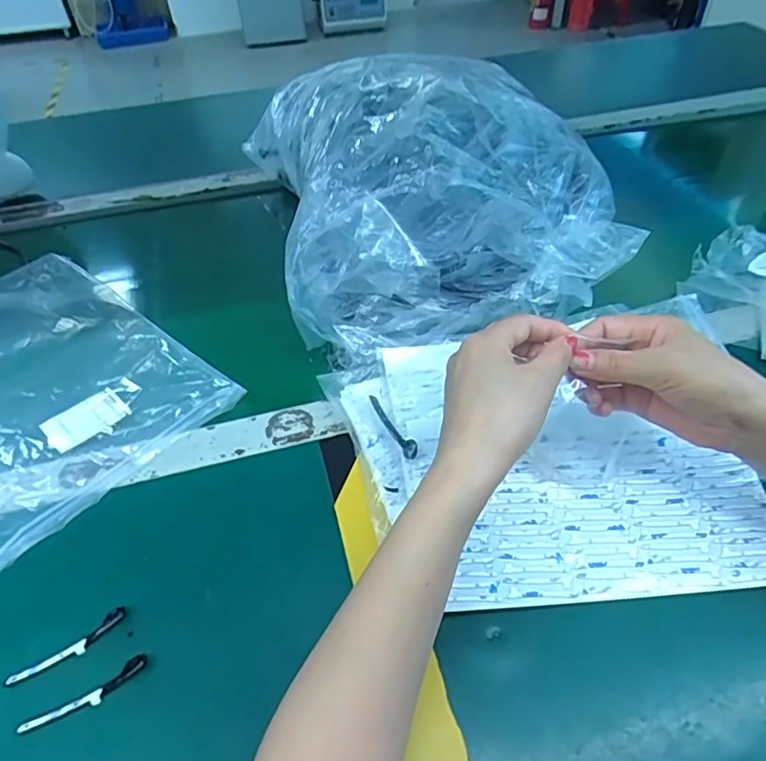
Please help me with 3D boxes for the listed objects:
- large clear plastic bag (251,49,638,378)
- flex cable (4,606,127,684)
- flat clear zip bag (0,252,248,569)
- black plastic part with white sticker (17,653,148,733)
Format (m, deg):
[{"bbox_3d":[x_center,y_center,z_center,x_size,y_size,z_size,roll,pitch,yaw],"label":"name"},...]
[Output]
[{"bbox_3d":[0.033,-0.217,0.583,0.309,0.171,0.421,-10,47,-6],"label":"large clear plastic bag"},{"bbox_3d":[-0.196,0.168,0.357,0.072,0.004,0.014,-32,53,-23],"label":"flex cable"},{"bbox_3d":[-0.312,-0.005,0.523,0.319,0.039,0.221,34,55,27],"label":"flat clear zip bag"},{"bbox_3d":[-0.176,0.187,0.337,0.073,0.004,0.013,-27,51,-20],"label":"black plastic part with white sticker"}]

